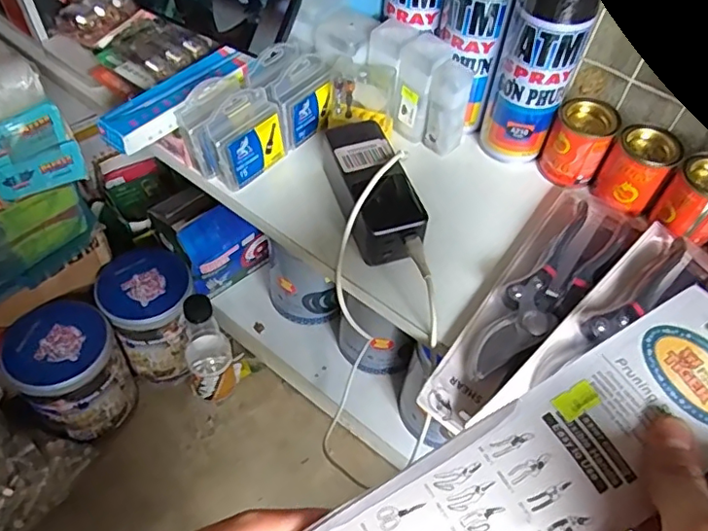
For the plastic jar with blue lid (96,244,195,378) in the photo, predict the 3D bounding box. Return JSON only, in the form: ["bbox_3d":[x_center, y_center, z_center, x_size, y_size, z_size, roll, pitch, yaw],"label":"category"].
[{"bbox_3d":[-0.266,0.065,0.747,0.111,0.144,0.111,3,51,-4],"label":"plastic jar with blue lid"}]

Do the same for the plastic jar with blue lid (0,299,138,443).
[{"bbox_3d":[-0.341,0.129,0.687,0.113,0.140,0.111,3,51,-4],"label":"plastic jar with blue lid"}]

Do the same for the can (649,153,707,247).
[{"bbox_3d":[0.299,-0.057,0.490,0.052,0.058,0.048,36,56,22],"label":"can"}]

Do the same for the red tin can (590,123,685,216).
[{"bbox_3d":[0.255,-0.087,0.511,0.052,0.065,0.046,32,55,19],"label":"red tin can"}]

